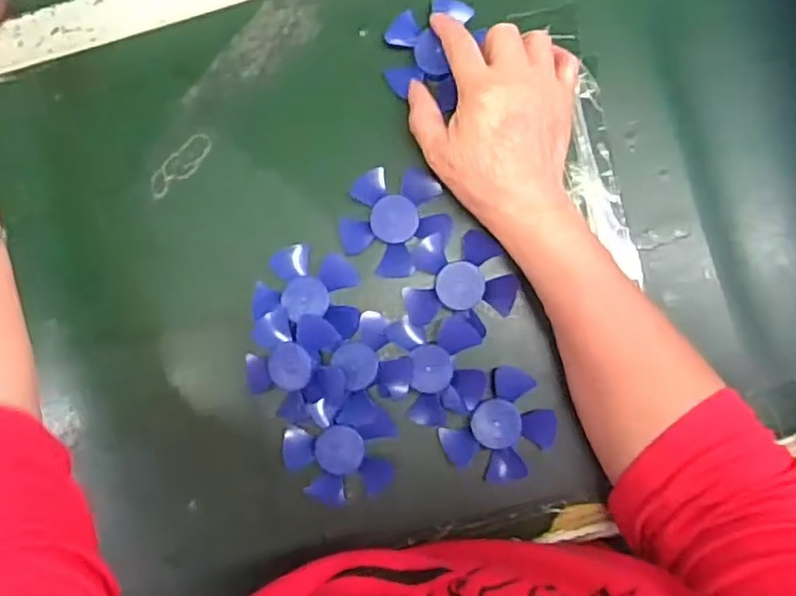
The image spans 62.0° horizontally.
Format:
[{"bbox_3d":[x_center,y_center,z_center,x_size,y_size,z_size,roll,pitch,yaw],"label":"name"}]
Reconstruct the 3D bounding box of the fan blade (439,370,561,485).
[{"bbox_3d":[0.063,0.083,0.424,0.069,0.010,0.066,-26,86,0],"label":"fan blade"}]

